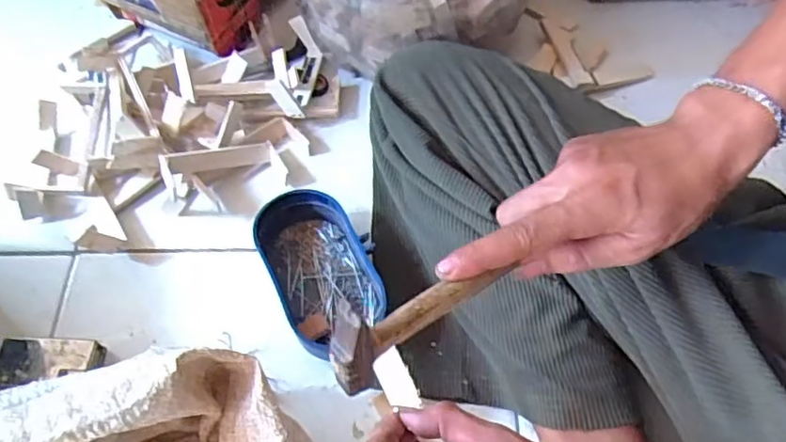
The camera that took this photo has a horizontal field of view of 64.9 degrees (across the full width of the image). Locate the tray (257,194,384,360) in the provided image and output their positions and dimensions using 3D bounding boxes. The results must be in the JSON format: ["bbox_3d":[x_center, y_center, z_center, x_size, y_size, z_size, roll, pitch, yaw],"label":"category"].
[{"bbox_3d":[-0.064,0.043,0.544,0.087,0.043,0.147,-22,60,-11],"label":"tray"}]

